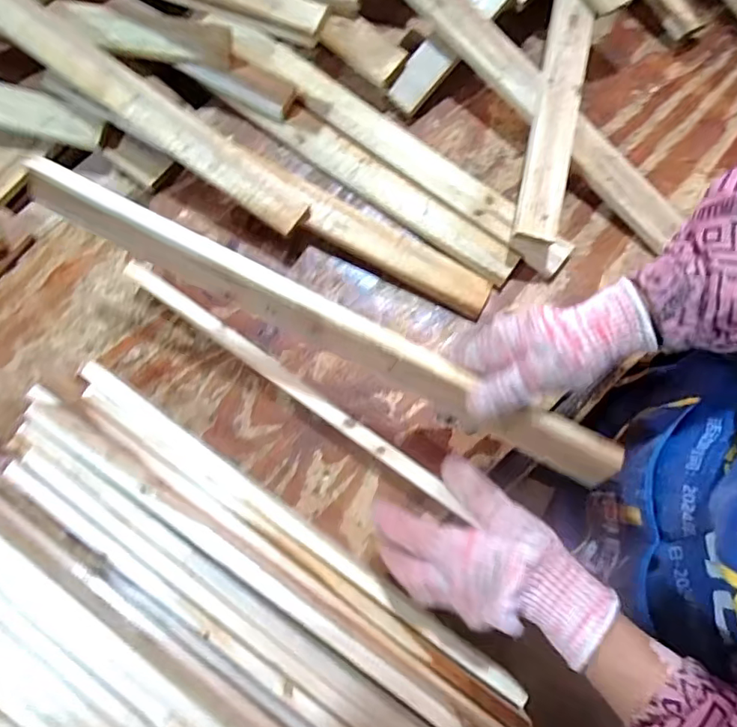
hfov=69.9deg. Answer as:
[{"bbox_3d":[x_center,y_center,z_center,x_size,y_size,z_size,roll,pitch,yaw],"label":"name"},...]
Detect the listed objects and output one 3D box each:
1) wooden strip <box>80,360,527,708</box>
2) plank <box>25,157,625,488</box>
[{"bbox_3d":[-0.067,0.150,0.497,0.491,0.043,0.022,34,80,7],"label":"wooden strip"},{"bbox_3d":[-0.033,-0.030,0.407,0.485,0.025,0.033,27,79,0],"label":"plank"}]

